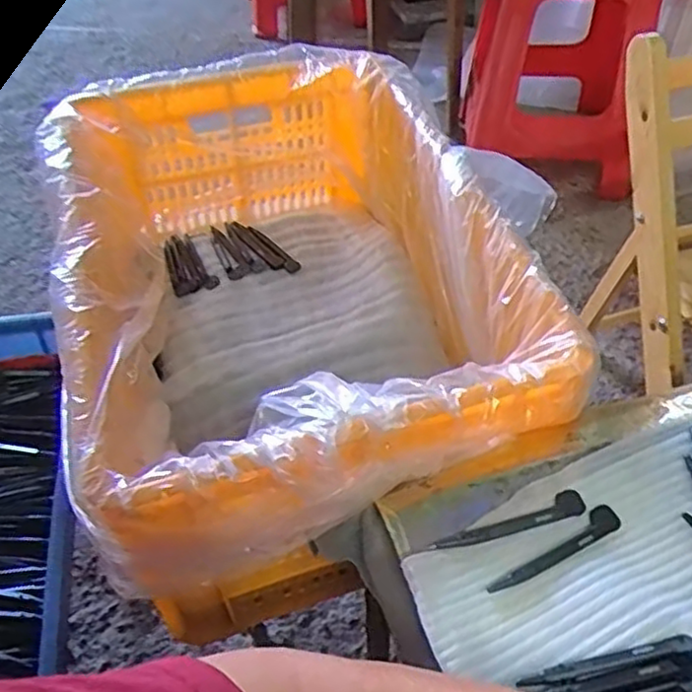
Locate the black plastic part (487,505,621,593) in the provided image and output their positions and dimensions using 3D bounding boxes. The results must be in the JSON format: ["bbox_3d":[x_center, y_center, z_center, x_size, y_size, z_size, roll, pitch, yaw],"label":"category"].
[{"bbox_3d":[0.126,0.123,0.419,0.099,0.005,0.016,-24,51,-20],"label":"black plastic part"}]

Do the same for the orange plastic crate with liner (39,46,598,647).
[{"bbox_3d":[-0.050,-0.043,0.643,0.352,0.212,0.493,-12,48,-10],"label":"orange plastic crate with liner"}]

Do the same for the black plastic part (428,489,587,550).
[{"bbox_3d":[0.101,0.110,0.430,0.103,0.004,0.016,-16,49,-14],"label":"black plastic part"}]

